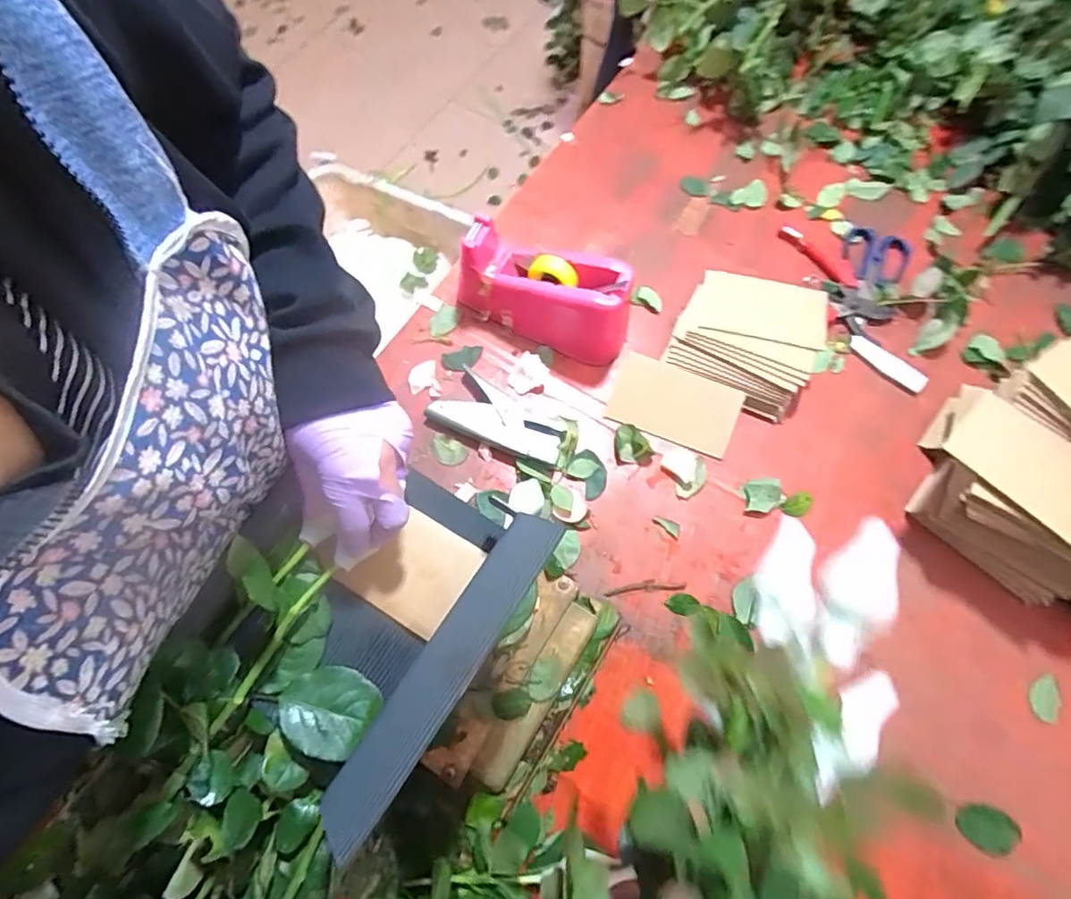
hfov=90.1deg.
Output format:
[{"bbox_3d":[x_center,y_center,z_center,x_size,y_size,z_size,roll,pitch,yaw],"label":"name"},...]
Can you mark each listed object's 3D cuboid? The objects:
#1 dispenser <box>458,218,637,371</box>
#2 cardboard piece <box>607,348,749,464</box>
[{"bbox_3d":[0.009,-0.179,0.609,0.199,0.102,0.076,21,69,7],"label":"dispenser"},{"bbox_3d":[0.158,-0.051,0.611,0.140,0.008,0.084,21,86,11],"label":"cardboard piece"}]

